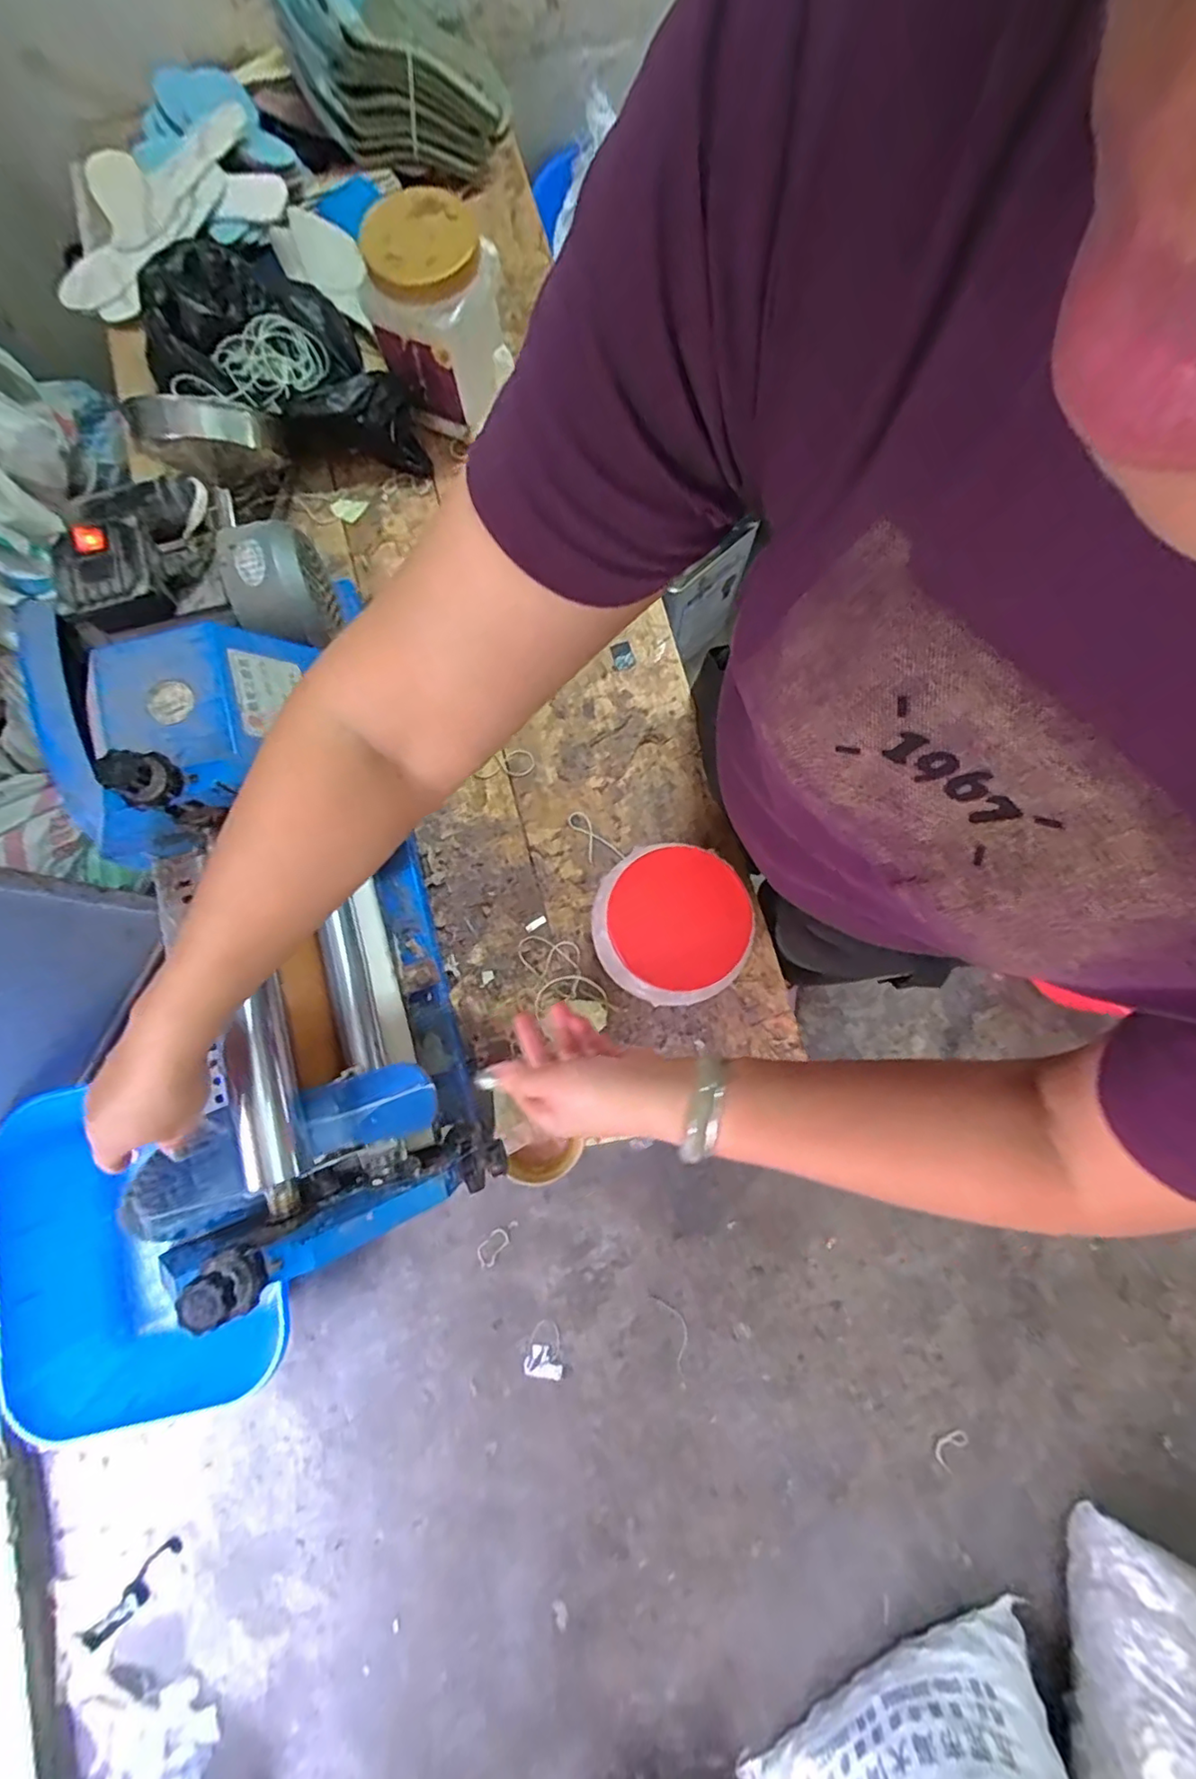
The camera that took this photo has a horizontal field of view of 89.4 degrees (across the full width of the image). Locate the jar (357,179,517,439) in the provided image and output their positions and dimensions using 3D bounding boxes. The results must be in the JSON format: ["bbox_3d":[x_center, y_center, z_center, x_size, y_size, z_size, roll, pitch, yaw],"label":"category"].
[{"bbox_3d":[-0.180,-0.640,0.678,0.118,0.157,0.140,20,81,4],"label":"jar"}]

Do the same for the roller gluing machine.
[{"bbox_3d":[-0.310,-0.026,0.540,0.244,0.262,0.638,-19,81,-3],"label":"roller gluing machine"}]

